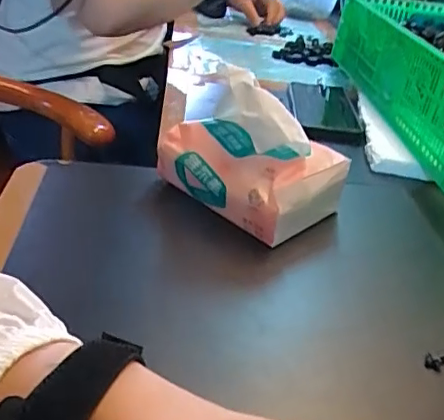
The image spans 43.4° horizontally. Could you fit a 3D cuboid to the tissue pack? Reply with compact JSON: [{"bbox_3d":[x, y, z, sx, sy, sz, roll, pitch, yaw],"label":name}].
[{"bbox_3d":[0.023,-0.056,0.465,0.143,0.096,0.097,32,38,34],"label":"tissue pack"}]

